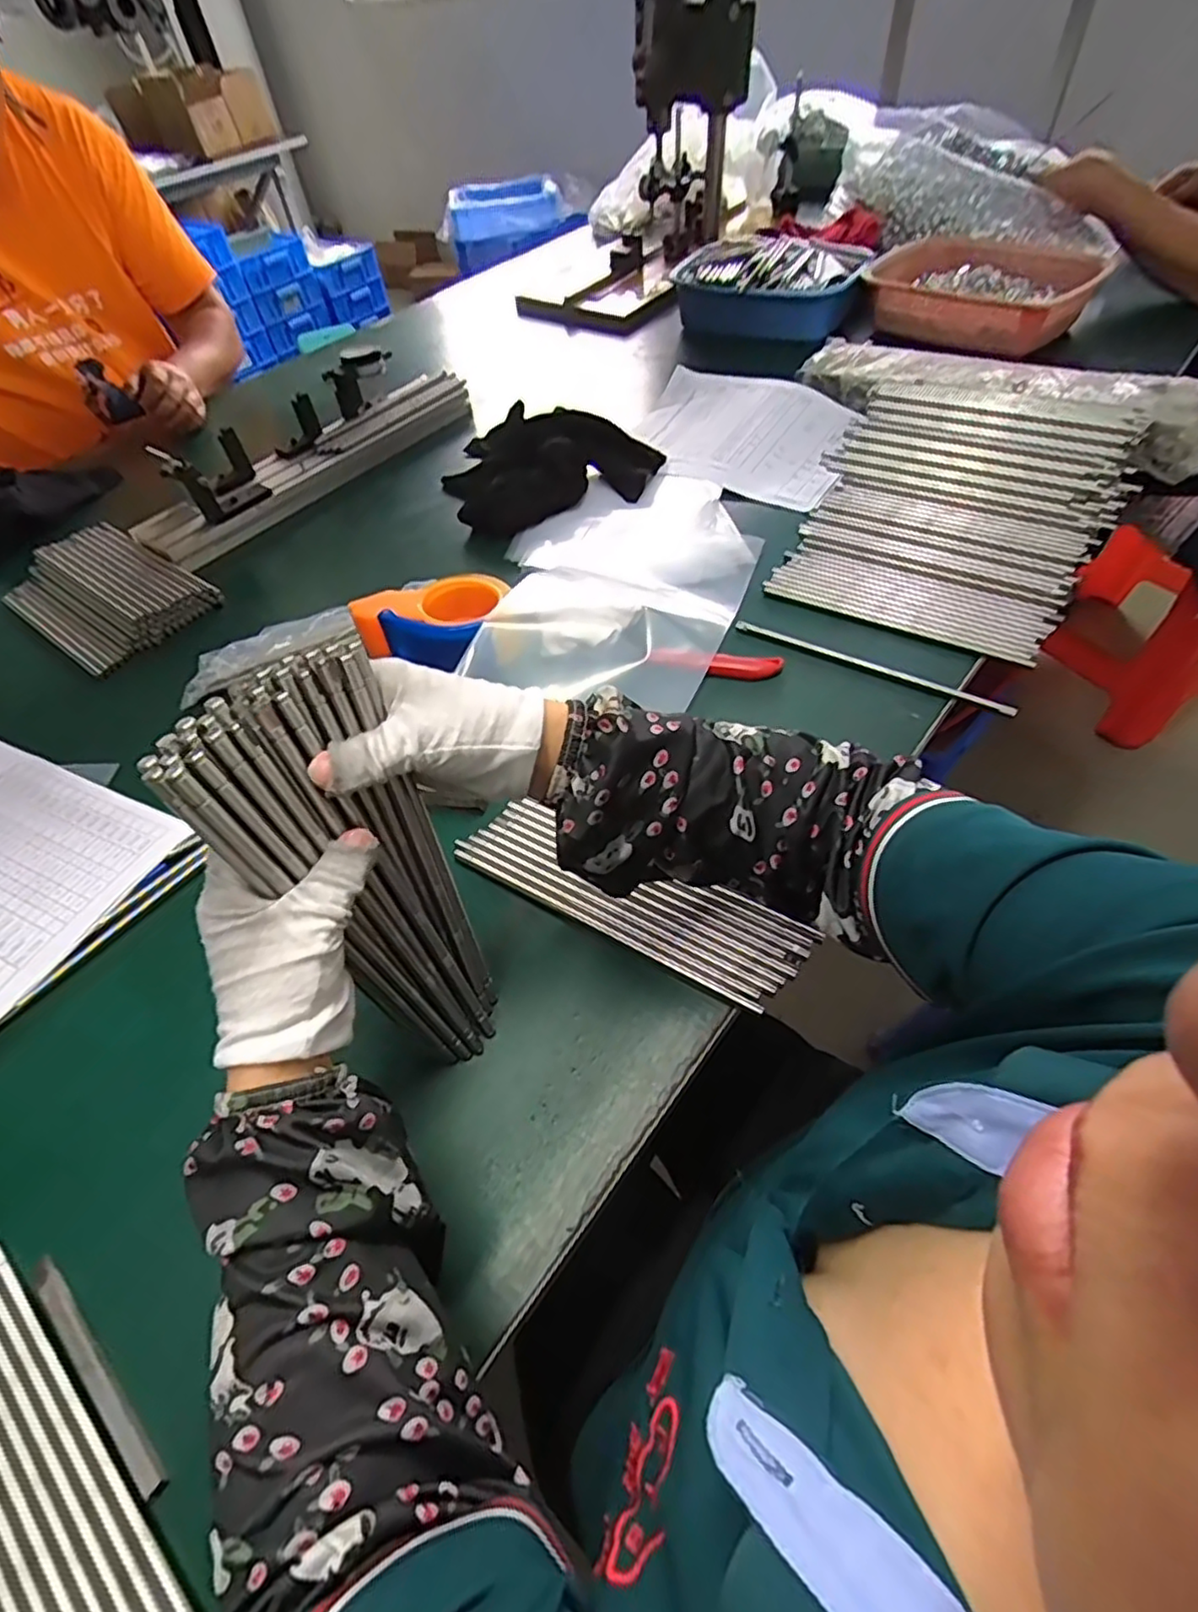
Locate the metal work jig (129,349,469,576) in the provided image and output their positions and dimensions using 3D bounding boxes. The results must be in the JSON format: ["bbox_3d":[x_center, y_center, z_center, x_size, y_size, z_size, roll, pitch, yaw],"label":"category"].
[{"bbox_3d":[-0.372,-0.471,0.859,0.116,0.087,0.480,31,66,28],"label":"metal work jig"}]

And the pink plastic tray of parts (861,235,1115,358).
[{"bbox_3d":[0.554,-0.742,0.957,0.242,0.076,0.325,-38,57,-16],"label":"pink plastic tray of parts"}]

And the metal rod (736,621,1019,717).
[{"bbox_3d":[0.233,-0.126,0.580,0.244,0.008,0.010,25,63,26],"label":"metal rod"}]

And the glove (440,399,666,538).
[{"bbox_3d":[-0.064,-0.427,0.806,0.257,0.059,0.216,-17,53,-1],"label":"glove"}]

